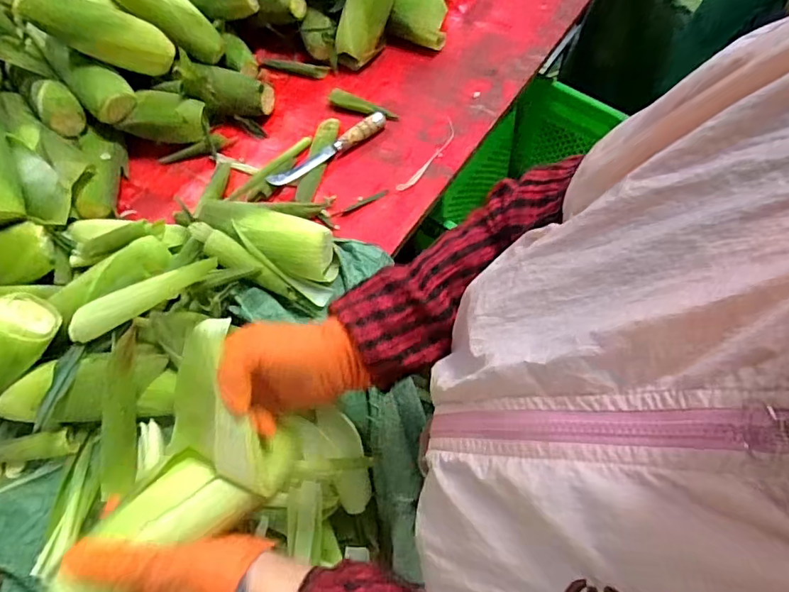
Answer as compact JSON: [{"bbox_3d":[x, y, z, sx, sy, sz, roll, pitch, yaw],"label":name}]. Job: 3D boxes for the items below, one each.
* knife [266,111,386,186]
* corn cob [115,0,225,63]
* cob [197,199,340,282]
[{"bbox_3d":[-0.096,-0.217,0.769,0.200,0.020,0.023,-34,67,-14],"label":"knife"},{"bbox_3d":[-0.341,-0.427,0.779,0.180,0.056,0.056,34,61,-30],"label":"corn cob"},{"bbox_3d":[-0.167,-0.076,0.678,0.196,0.060,0.074,19,66,11],"label":"cob"}]

